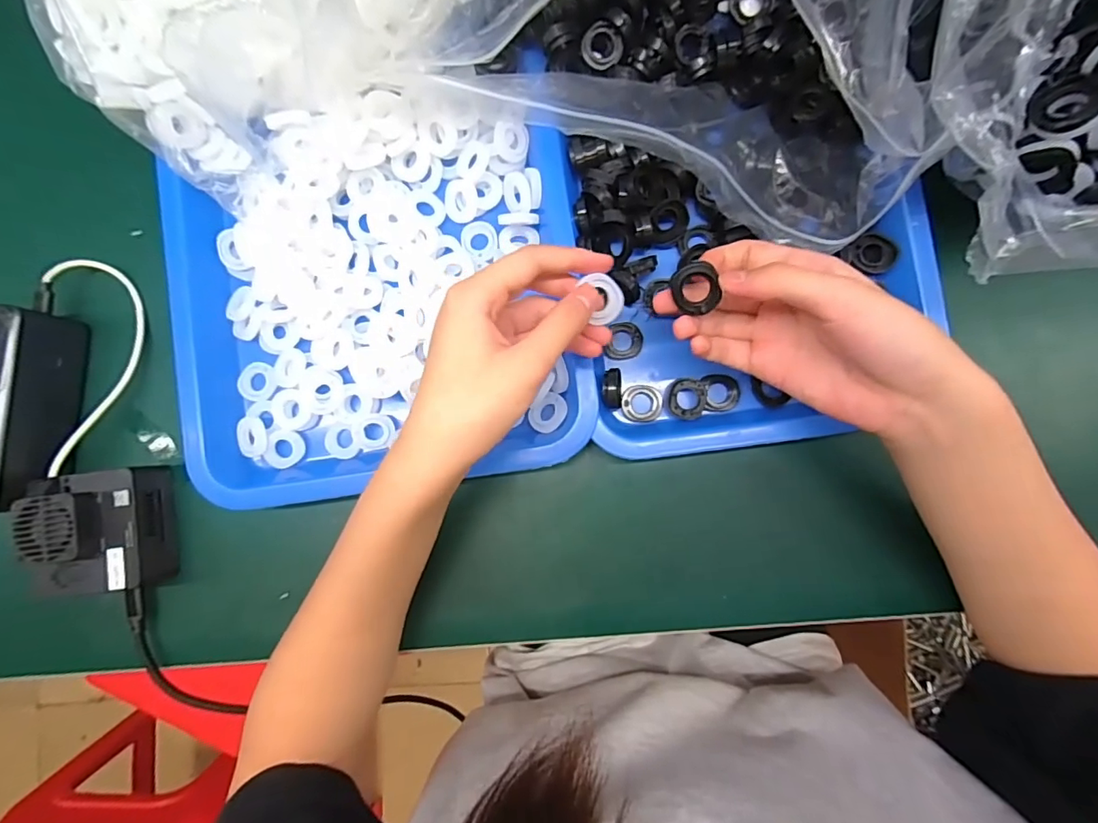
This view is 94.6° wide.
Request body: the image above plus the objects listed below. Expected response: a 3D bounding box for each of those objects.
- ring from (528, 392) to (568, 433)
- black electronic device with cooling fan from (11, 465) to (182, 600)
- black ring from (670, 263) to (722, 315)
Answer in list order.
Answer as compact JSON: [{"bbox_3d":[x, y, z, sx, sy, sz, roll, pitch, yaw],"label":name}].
[{"bbox_3d":[0.000,0.001,0.329,0.021,0.007,0.026,38,90,4],"label":"ring"},{"bbox_3d":[-0.288,0.077,0.323,0.069,0.040,0.077,-9,87,3],"label":"black electronic device with cooling fan"},{"bbox_3d":[0.074,-0.063,0.257,0.020,0.009,0.023,-22,107,22],"label":"black ring"}]

